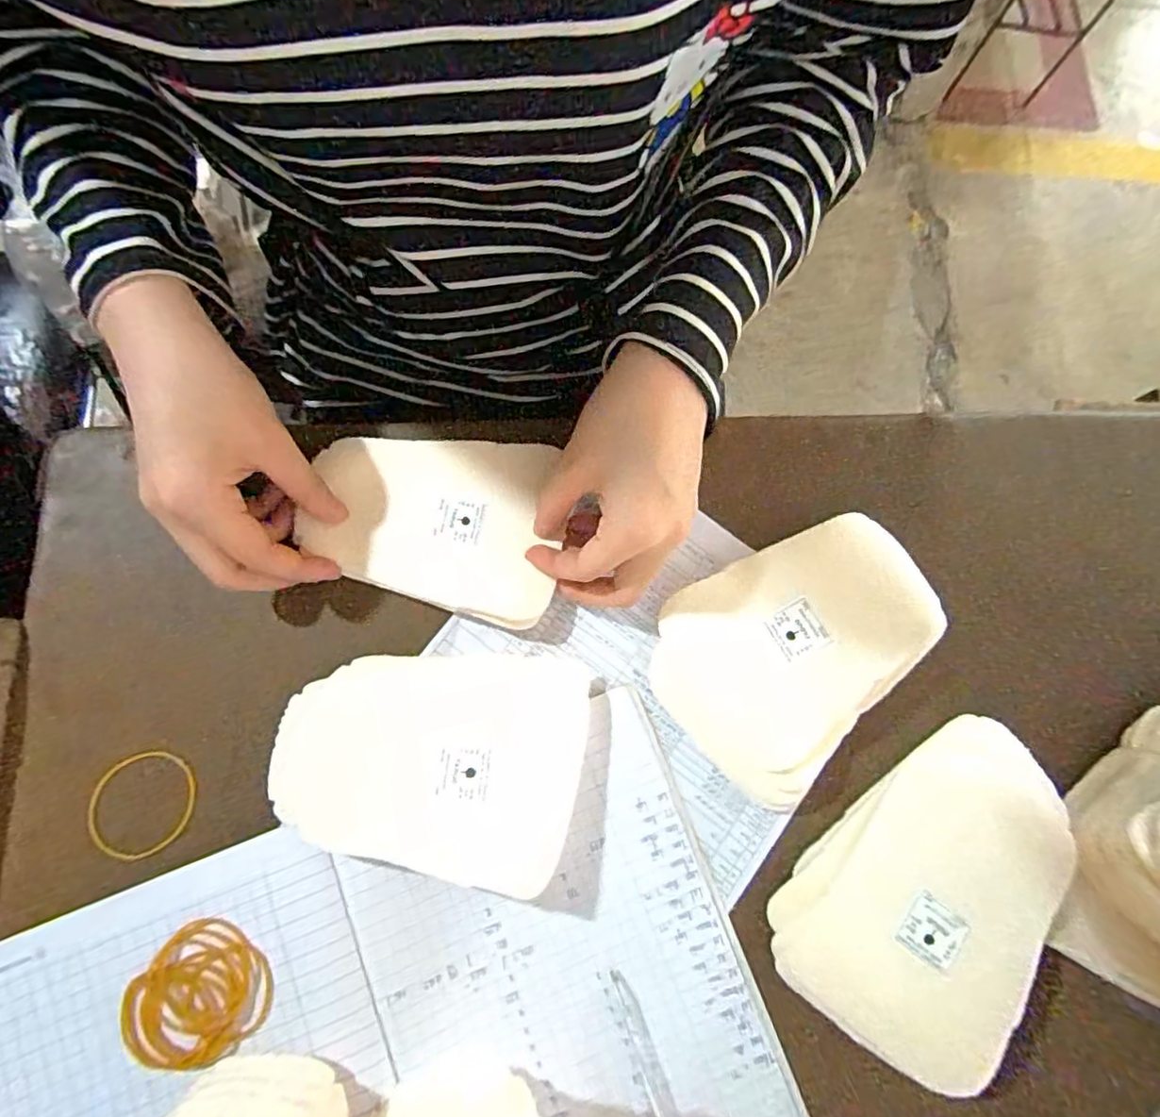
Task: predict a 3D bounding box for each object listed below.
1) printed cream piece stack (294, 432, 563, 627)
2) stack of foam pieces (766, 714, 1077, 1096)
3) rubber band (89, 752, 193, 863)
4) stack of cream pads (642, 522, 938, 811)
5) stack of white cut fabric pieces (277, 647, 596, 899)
[{"bbox_3d":[-0.082,-0.023,0.337,0.133,0.011,0.096,11,77,1],"label":"printed cream piece stack"},{"bbox_3d":[0.174,0.155,0.300,0.098,0.032,0.162,38,78,5],"label":"stack of foam pieces"},{"bbox_3d":[-0.222,0.124,0.308,0.050,0.004,0.049,1,78,-3],"label":"rubber band"},{"bbox_3d":[0.112,0.041,0.328,0.107,0.027,0.150,43,79,6],"label":"stack of cream pads"},{"bbox_3d":[-0.077,0.092,0.303,0.151,0.037,0.103,12,77,-1],"label":"stack of white cut fabric pieces"}]

